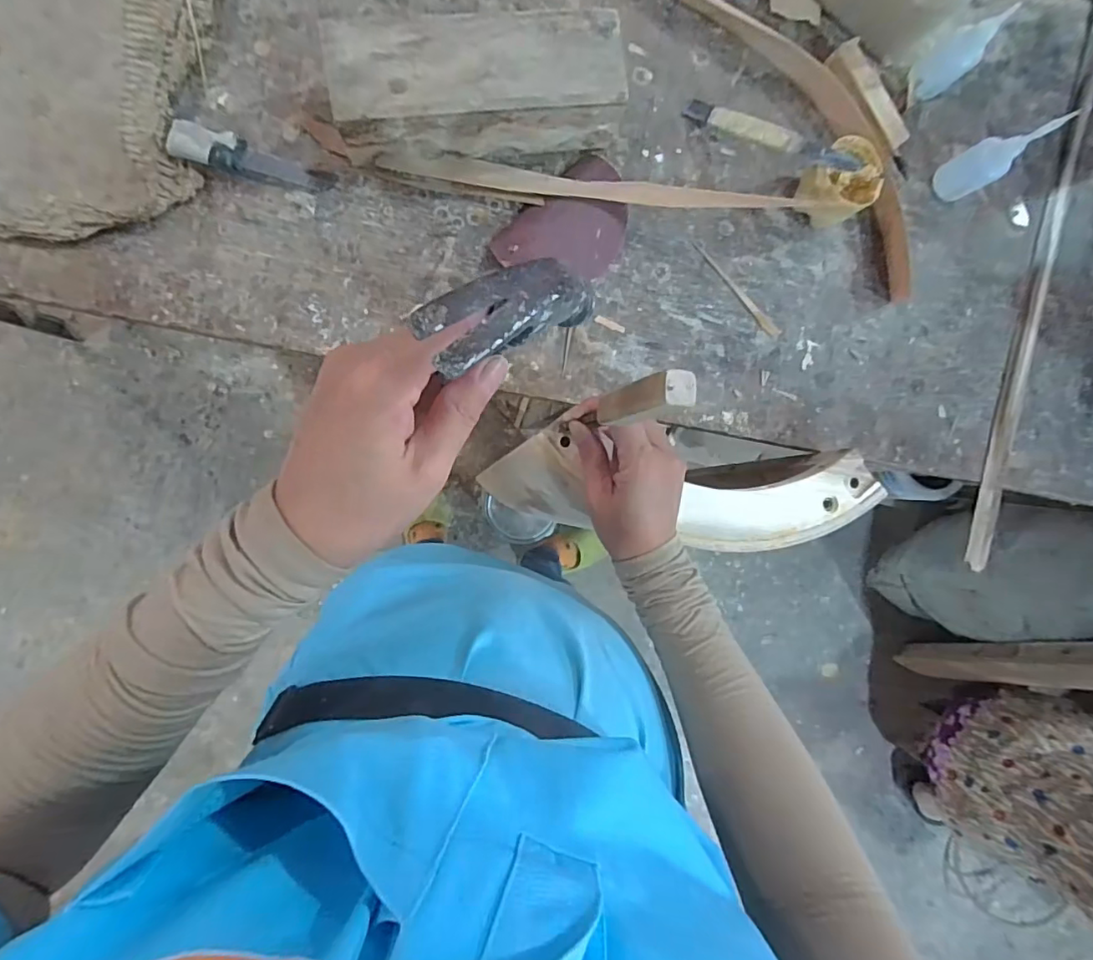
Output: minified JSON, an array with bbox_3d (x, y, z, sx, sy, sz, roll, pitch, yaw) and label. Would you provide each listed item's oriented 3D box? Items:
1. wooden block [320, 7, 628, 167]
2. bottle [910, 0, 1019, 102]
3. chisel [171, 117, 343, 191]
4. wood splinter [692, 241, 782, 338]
[{"bbox_3d":[-0.049,-0.289,0.399,0.204,0.057,0.066,-9,95,-8],"label":"wooden block"},{"bbox_3d":[0.339,-0.352,0.449,0.030,0.079,0.034,-39,98,-5],"label":"bottle"},{"bbox_3d":[-0.221,-0.243,0.408,0.113,0.017,0.026,8,92,-9],"label":"chisel"},{"bbox_3d":[0.166,-0.165,0.472,0.111,0.004,0.011,43,87,-9],"label":"wood splinter"}]

